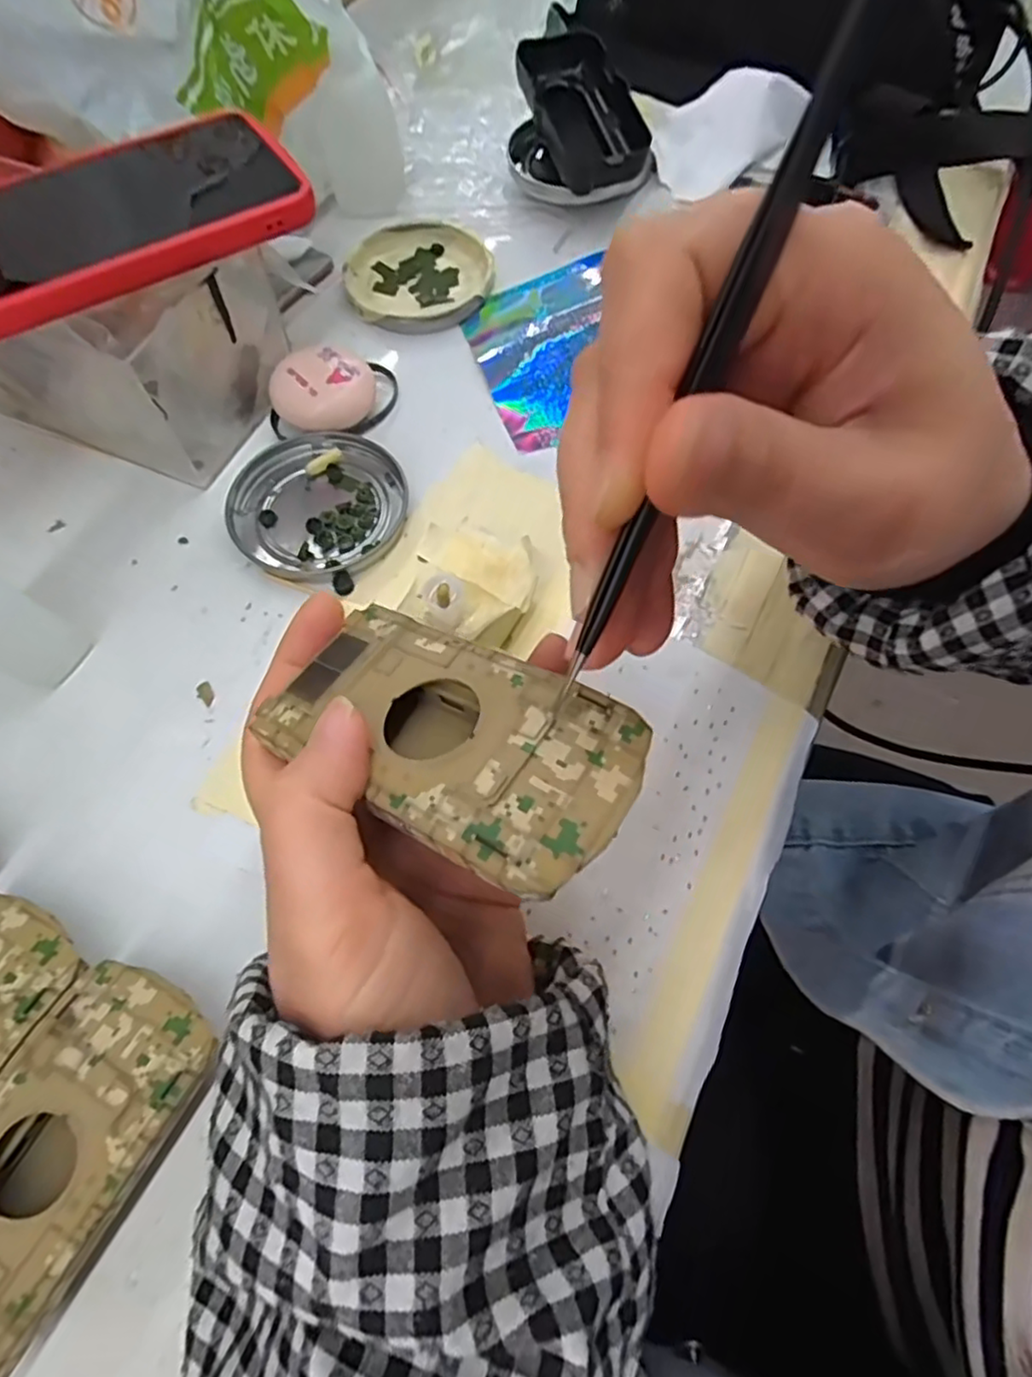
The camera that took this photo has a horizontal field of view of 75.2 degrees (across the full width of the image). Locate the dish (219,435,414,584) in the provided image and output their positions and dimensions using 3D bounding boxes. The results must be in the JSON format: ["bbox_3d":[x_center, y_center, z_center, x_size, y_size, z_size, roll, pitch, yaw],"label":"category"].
[{"bbox_3d":[-0.091,-0.084,0.307,0.076,0.011,0.074,1,64,-2],"label":"dish"}]

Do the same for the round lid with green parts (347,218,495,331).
[{"bbox_3d":[-0.055,-0.228,0.374,0.080,0.016,0.074,0,64,1],"label":"round lid with green parts"}]

